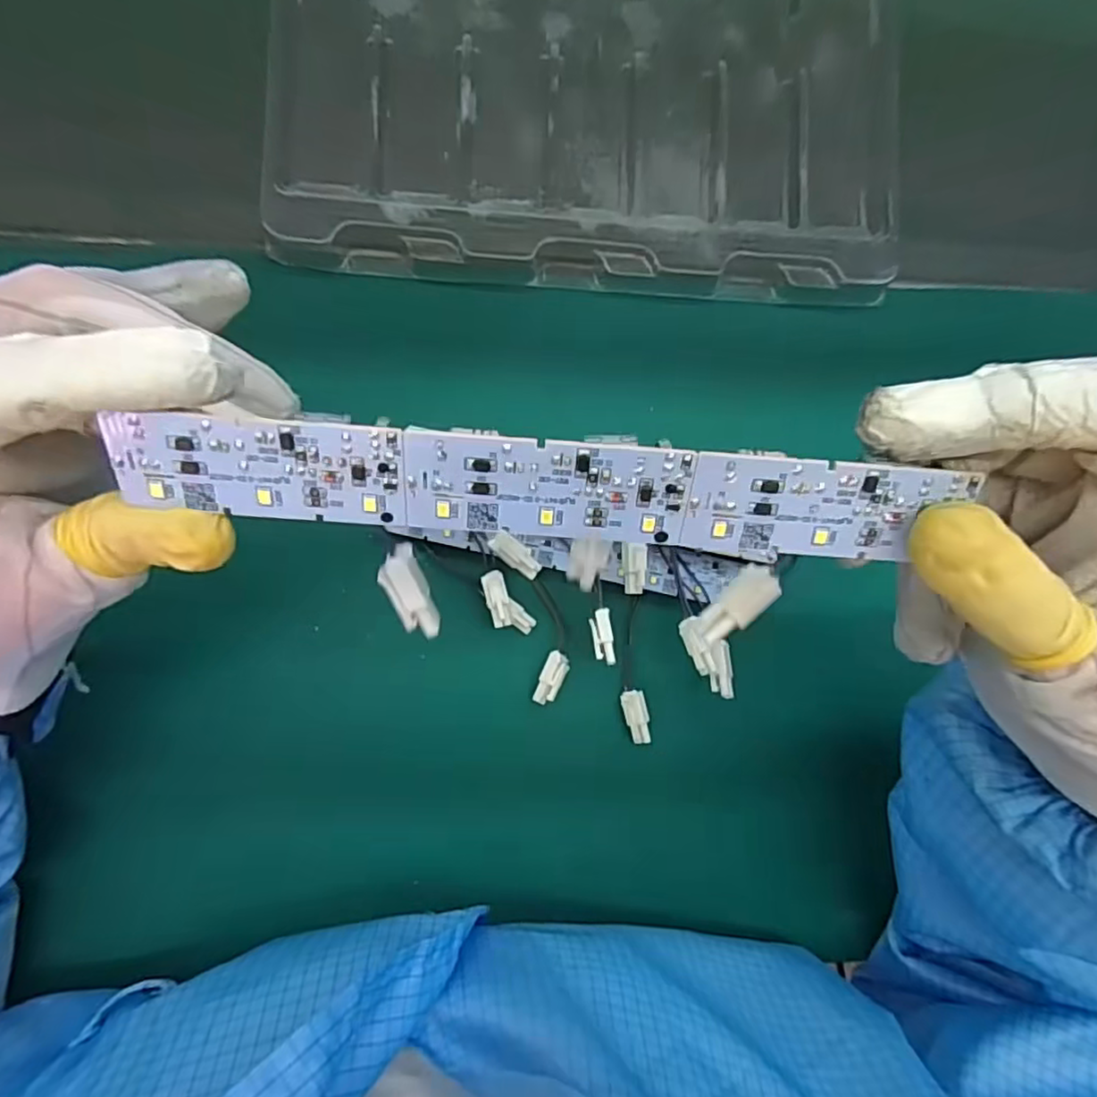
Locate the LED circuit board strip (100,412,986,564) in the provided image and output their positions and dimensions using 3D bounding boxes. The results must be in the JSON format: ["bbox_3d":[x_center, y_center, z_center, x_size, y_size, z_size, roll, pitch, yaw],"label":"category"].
[{"bbox_3d":[-0.002,-0.013,0.145,0.176,0.004,0.025,4,121,-3],"label":"LED circuit board strip"}]

